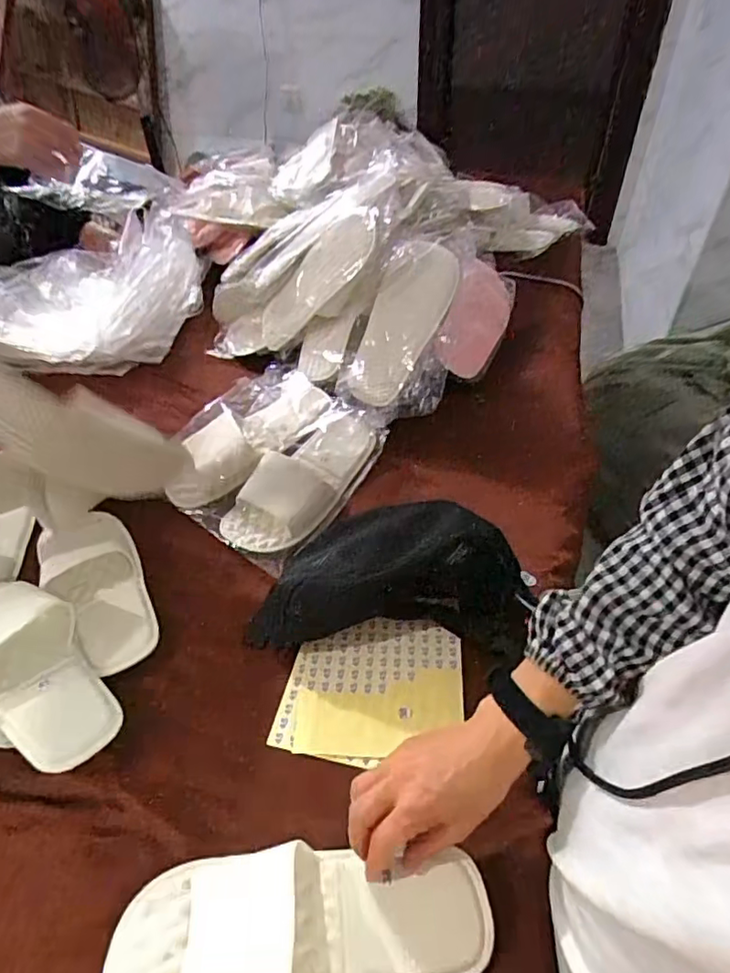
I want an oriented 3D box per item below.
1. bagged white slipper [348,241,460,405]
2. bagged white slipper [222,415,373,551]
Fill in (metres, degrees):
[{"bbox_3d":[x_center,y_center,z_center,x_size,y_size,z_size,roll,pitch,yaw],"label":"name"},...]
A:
[{"bbox_3d":[0.050,-0.225,0.801,0.092,0.037,0.232,27,84,-2],"label":"bagged white slipper"},{"bbox_3d":[-0.071,-0.008,0.725,0.097,0.043,0.233,30,56,26],"label":"bagged white slipper"}]

